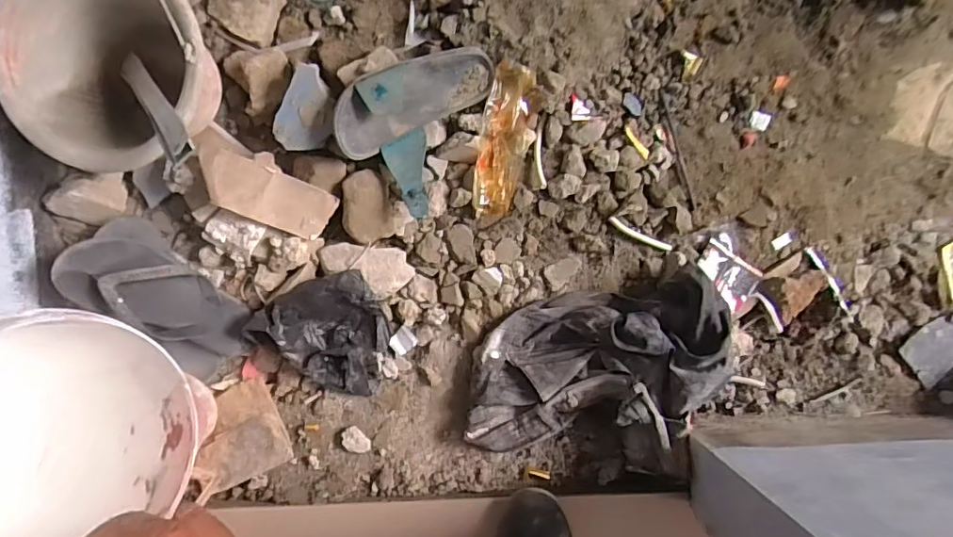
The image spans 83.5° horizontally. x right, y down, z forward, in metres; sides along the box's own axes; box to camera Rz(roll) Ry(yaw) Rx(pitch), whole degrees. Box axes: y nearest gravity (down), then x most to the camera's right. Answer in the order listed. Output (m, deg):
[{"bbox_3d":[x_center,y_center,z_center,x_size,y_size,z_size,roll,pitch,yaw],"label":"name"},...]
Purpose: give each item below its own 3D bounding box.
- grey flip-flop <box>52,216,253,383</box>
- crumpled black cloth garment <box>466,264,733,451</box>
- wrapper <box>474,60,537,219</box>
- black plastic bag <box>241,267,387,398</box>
[{"bbox_3d":[-0.441,0.044,0.755,0.249,0.066,0.137,44,69,-22],"label":"grey flip-flop"},{"bbox_3d":[0.163,0.138,0.750,0.378,0.118,0.199,-15,91,0],"label":"crumpled black cloth garment"},{"bbox_3d":[0.043,-0.188,0.785,0.071,0.024,0.217,8,91,0],"label":"wrapper"},{"bbox_3d":[-0.219,0.110,0.790,0.181,0.044,0.186,-25,91,0],"label":"black plastic bag"}]

